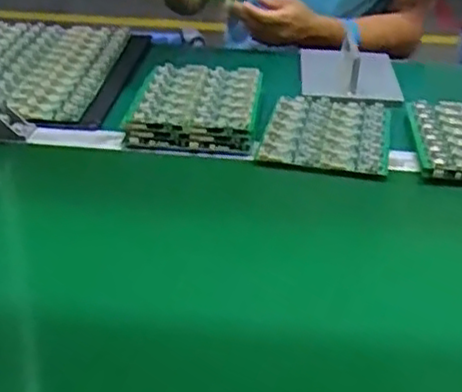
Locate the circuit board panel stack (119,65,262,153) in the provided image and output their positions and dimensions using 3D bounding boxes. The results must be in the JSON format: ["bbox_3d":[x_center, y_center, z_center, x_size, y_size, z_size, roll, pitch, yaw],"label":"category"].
[{"bbox_3d":[-0.044,-0.126,0.933,0.159,0.034,0.204,3,32,4],"label":"circuit board panel stack"}]

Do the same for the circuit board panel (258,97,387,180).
[{"bbox_3d":[0.120,-0.078,0.881,0.150,0.014,0.251,8,27,8],"label":"circuit board panel"}]

